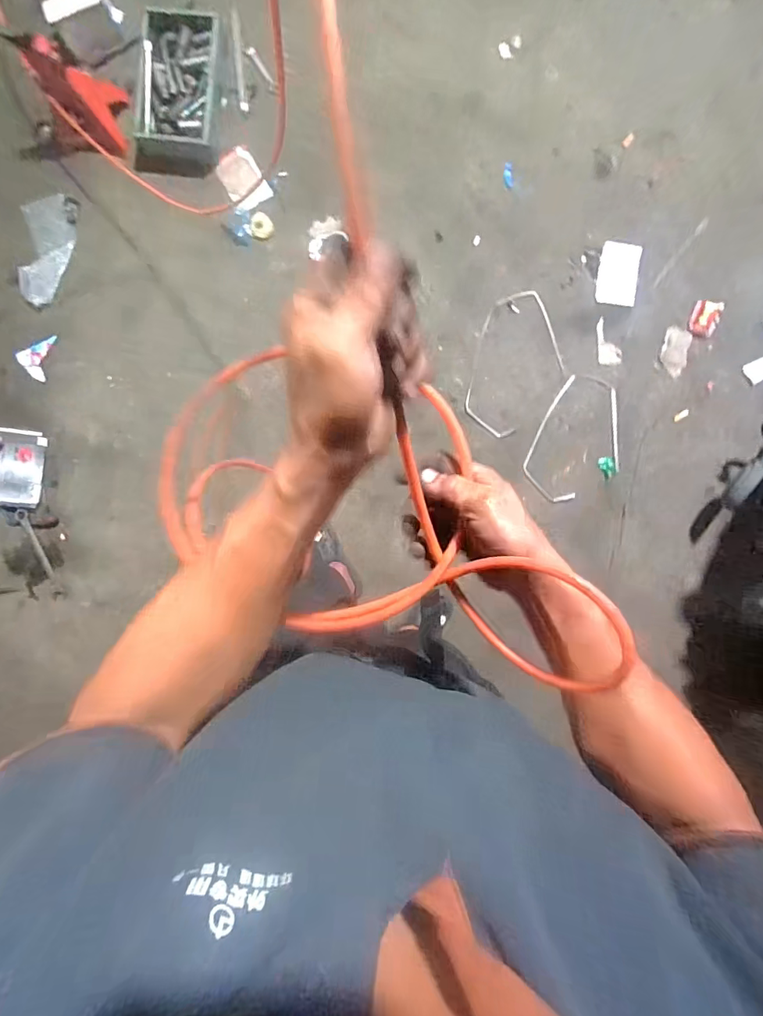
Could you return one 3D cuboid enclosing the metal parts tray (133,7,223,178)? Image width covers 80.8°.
[{"bbox_3d":[-0.552,-1.113,1.199,0.241,0.083,0.355,6,90,0],"label":"metal parts tray"}]

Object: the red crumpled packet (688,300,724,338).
[{"bbox_3d":[0.897,-0.527,1.242,0.074,0.017,0.100,21,90,0],"label":"red crumpled packet"}]

